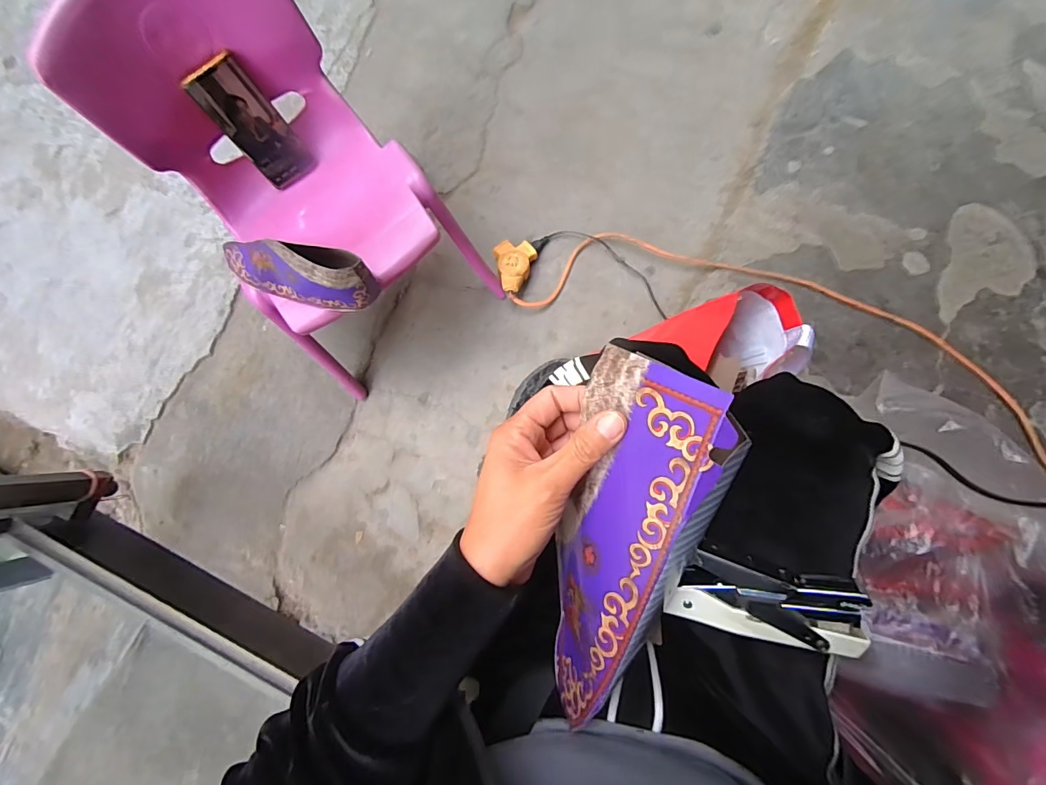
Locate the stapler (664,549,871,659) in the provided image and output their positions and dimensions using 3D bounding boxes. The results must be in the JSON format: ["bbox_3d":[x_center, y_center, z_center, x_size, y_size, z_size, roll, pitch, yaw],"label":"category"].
[{"bbox_3d":[0.164,0.144,0.308,0.119,0.033,0.051,9,84,1],"label":"stapler"}]

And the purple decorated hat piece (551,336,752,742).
[{"bbox_3d":[0.056,0.100,0.281,0.089,0.026,0.241,29,112,42],"label":"purple decorated hat piece"}]

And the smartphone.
[{"bbox_3d":[-0.364,-0.362,0.620,0.072,0.160,0.009,-42,56,-5],"label":"smartphone"}]

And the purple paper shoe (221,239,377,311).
[{"bbox_3d":[-0.304,-0.155,0.597,0.237,0.087,0.061,11,87,16],"label":"purple paper shoe"}]

